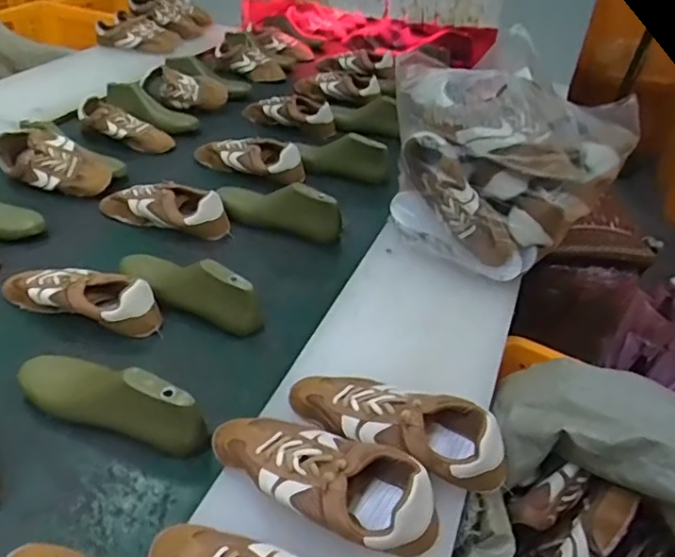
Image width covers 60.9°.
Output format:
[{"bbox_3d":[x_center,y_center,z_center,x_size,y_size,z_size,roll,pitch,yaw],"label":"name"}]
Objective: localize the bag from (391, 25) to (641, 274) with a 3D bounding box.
[{"bbox_3d":[0.242,-0.184,0.927,0.270,0.269,0.338,-25,47,-32],"label":"bag"}]

